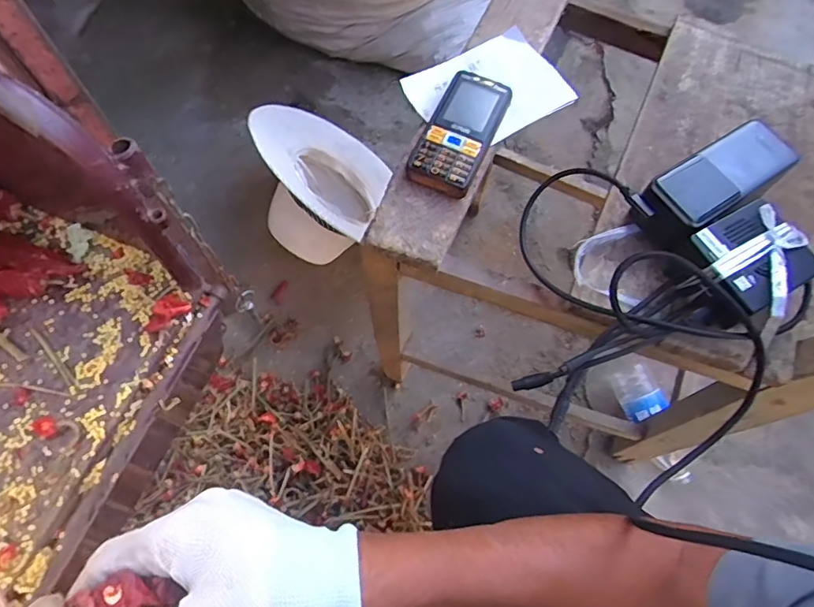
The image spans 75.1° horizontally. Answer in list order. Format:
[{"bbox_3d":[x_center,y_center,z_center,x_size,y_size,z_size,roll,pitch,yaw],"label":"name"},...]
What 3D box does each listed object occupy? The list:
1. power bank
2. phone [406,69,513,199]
[{"bbox_3d":[0.249,-0.095,0.432,0.118,0.048,0.055,-33,70,1],"label":"power bank"},{"bbox_3d":[0.048,-0.155,0.477,0.060,0.019,0.124,23,68,9],"label":"phone"}]

